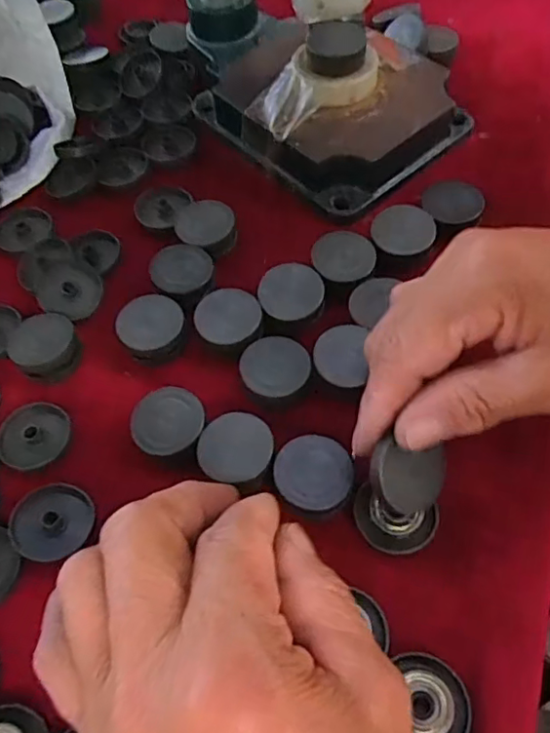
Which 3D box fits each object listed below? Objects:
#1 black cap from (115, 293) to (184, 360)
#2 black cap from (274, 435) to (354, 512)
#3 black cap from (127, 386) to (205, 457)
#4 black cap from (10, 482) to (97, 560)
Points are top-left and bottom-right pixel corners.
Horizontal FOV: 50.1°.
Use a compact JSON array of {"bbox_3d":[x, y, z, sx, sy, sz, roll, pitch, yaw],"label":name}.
[{"bbox_3d":[-0.061,-0.018,0.292,0.031,0.013,0.035,-5,58,3],"label":"black cap"},{"bbox_3d":[0.016,0.046,0.249,0.032,0.010,0.032,-3,58,4],"label":"black cap"},{"bbox_3d":[-0.048,0.027,0.267,0.031,0.017,0.031,-3,58,4],"label":"black cap"},{"bbox_3d":[-0.096,0.065,0.250,0.034,0.008,0.032,-3,58,4],"label":"black cap"}]

